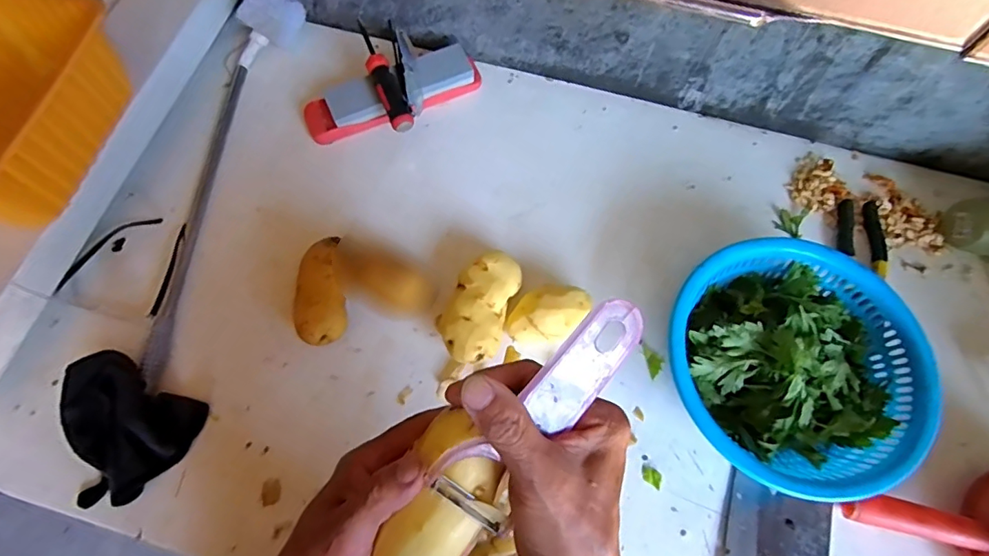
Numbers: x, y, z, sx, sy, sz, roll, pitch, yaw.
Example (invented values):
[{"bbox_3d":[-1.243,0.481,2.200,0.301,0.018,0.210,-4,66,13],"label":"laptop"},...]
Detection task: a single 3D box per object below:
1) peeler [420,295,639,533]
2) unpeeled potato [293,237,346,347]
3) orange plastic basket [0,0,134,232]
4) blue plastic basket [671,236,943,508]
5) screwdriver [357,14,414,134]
[{"bbox_3d":[0.030,0.072,0.279,0.047,0.025,0.141,43,85,14],"label":"peeler"},{"bbox_3d":[-0.197,0.019,0.590,0.061,0.049,0.121,-7,70,-3],"label":"unpeeled potato"},{"bbox_3d":[-0.509,-0.176,0.539,0.173,0.104,0.246,15,70,5],"label":"orange plastic basket"},{"bbox_3d":[0.308,0.091,0.547,0.248,0.095,0.242,0,70,-1],"label":"blue plastic basket"},{"bbox_3d":[-0.150,-0.272,0.664,0.029,0.034,0.176,-23,72,-9],"label":"screwdriver"}]

